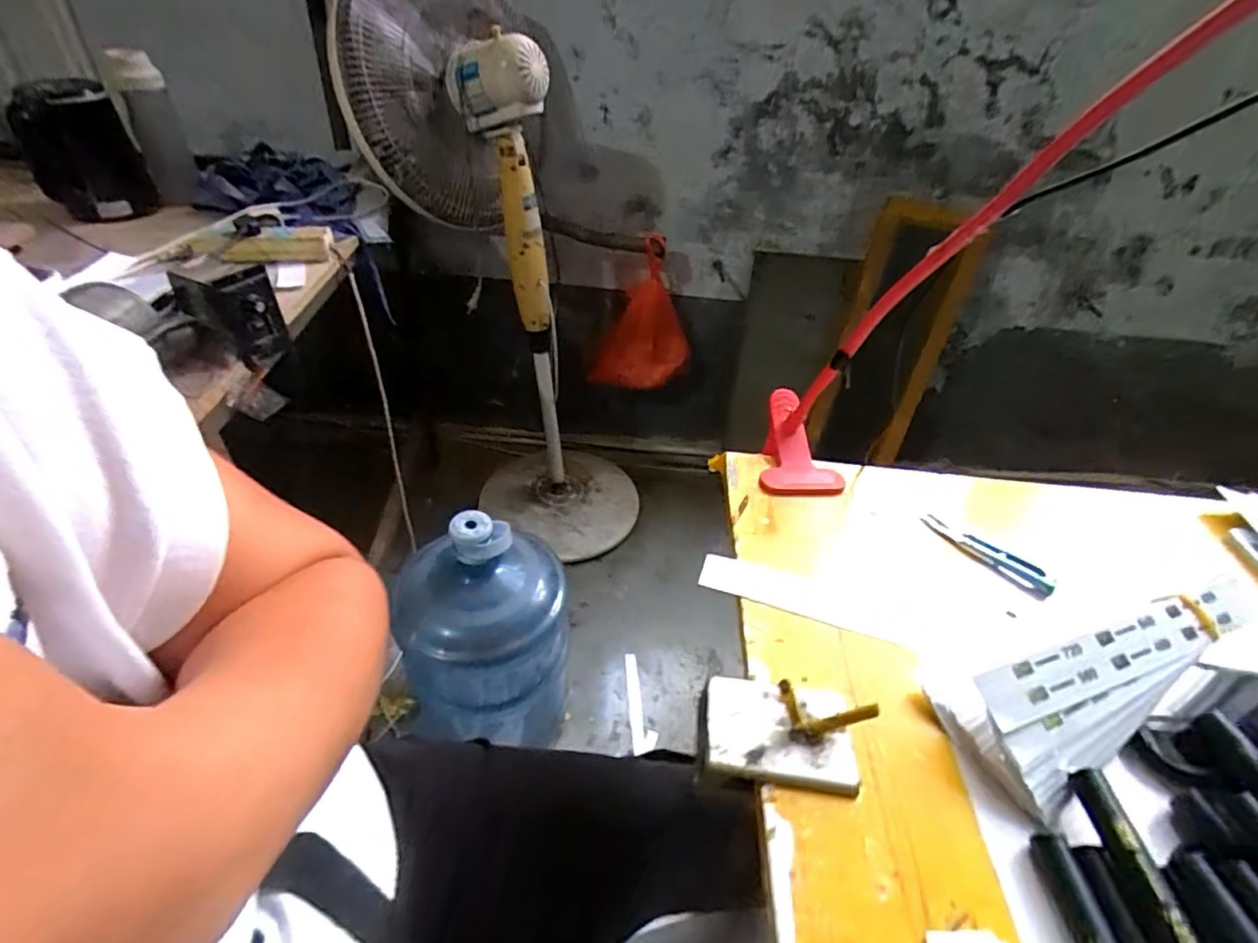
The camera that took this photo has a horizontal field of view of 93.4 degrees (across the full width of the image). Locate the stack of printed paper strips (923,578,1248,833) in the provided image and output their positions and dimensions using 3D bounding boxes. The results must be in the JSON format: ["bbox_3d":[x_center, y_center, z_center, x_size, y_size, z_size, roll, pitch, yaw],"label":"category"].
[{"bbox_3d":[0.293,0.117,0.368,0.225,0.042,0.069,-20,45,-27],"label":"stack of printed paper strips"}]

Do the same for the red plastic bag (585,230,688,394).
[{"bbox_3d":[0.031,-0.361,1.459,0.245,0.346,0.164,5,39,0],"label":"red plastic bag"}]

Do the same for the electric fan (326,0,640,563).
[{"bbox_3d":[-0.204,-0.359,1.225,0.511,1.072,0.351,14,40,11],"label":"electric fan"}]

